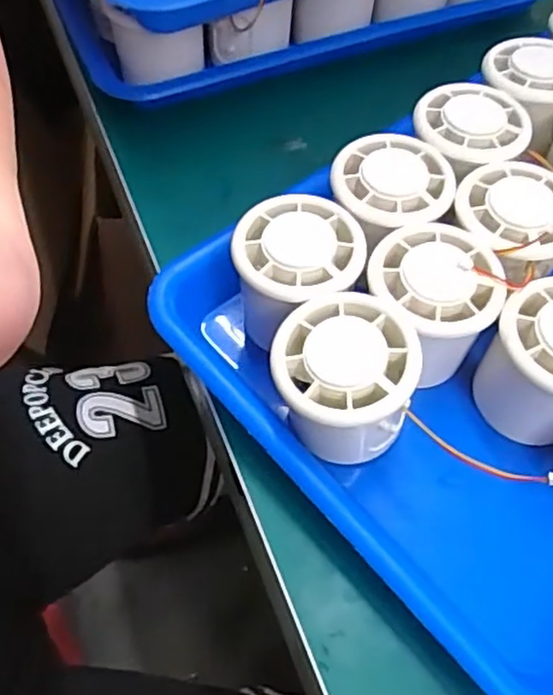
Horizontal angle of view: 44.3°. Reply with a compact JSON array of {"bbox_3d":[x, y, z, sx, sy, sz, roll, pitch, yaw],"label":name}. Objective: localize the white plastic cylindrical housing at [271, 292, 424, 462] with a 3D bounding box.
[{"bbox_3d":[0.026,0.017,0.283,0.055,0.054,0.058,1,58,-1],"label":"white plastic cylindrical housing"}]

